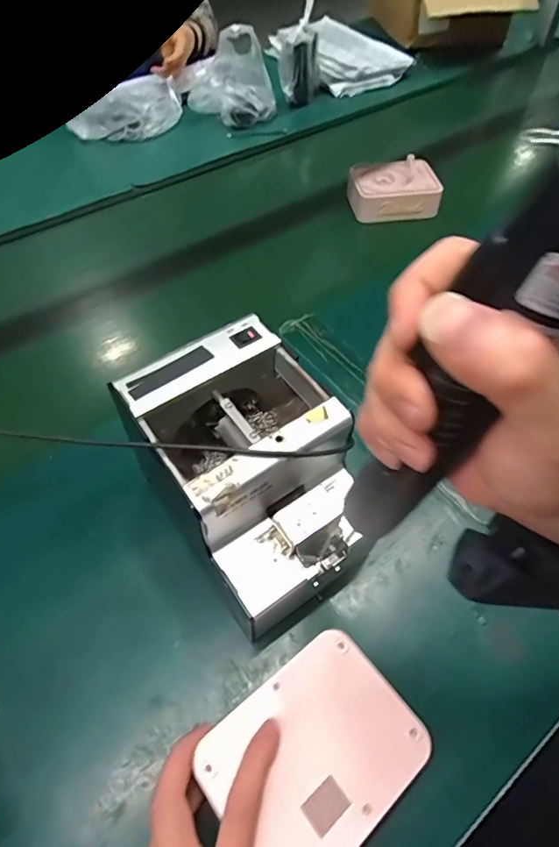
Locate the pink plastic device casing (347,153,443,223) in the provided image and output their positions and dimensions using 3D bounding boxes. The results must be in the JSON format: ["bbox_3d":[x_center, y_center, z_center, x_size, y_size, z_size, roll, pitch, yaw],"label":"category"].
[{"bbox_3d":[0.174,-0.356,0.751,0.129,0.048,0.097,-6,54,-4],"label":"pink plastic device casing"}]

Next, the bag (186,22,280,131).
[{"bbox_3d":[-0.101,-0.692,0.953,0.159,0.117,0.252,-7,54,-5],"label":"bag"}]

